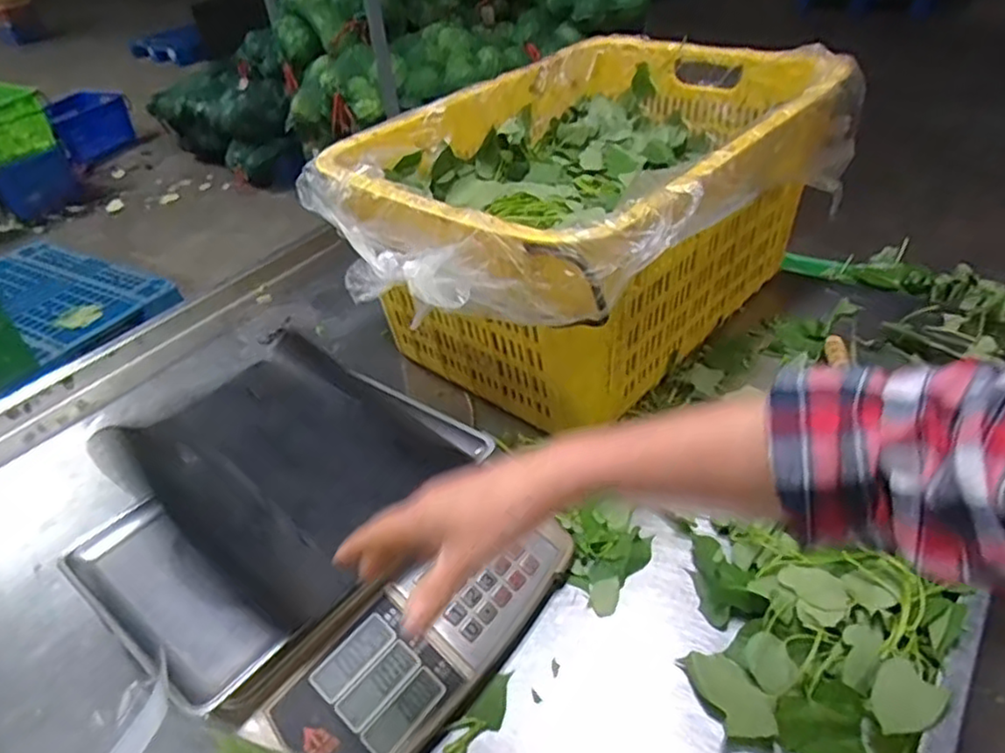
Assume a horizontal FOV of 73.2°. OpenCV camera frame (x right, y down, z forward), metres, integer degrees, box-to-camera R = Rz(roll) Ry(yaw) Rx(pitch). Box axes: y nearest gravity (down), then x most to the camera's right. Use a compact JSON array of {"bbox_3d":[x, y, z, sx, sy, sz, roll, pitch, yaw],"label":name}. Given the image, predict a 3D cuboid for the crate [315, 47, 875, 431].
[{"bbox_3d":[0.132,-0.205,0.903,0.430,0.289,0.677,28,50,36],"label":"crate"}]

